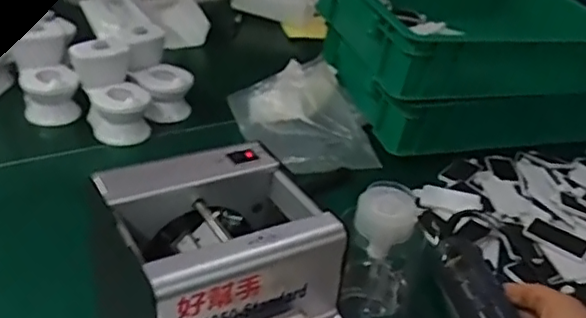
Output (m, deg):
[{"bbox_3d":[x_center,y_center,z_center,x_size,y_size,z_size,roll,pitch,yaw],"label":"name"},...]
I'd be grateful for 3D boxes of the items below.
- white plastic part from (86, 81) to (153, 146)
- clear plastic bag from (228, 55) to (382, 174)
[{"bbox_3d":[-0.202,-0.055,0.712,0.067,0.053,0.064,-4,32,-17],"label":"white plastic part"},{"bbox_3d":[0.012,-0.058,0.745,0.152,0.058,0.193,-4,32,-17],"label":"clear plastic bag"}]

